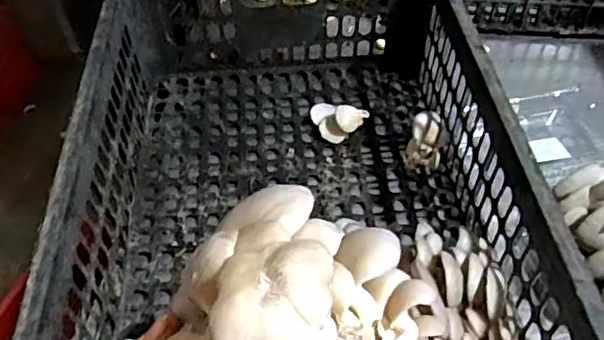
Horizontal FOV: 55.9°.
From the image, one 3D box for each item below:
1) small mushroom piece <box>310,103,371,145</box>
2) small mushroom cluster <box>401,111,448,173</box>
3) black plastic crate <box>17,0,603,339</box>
[{"bbox_3d":[0.042,-0.060,0.717,0.069,0.025,0.049,14,51,13],"label":"small mushroom piece"},{"bbox_3d":[0.144,-0.030,0.665,0.044,0.058,0.060,15,52,14],"label":"small mushroom cluster"},{"bbox_3d":[-0.005,0.018,0.556,0.384,0.162,0.579,-4,49,-2],"label":"black plastic crate"}]

